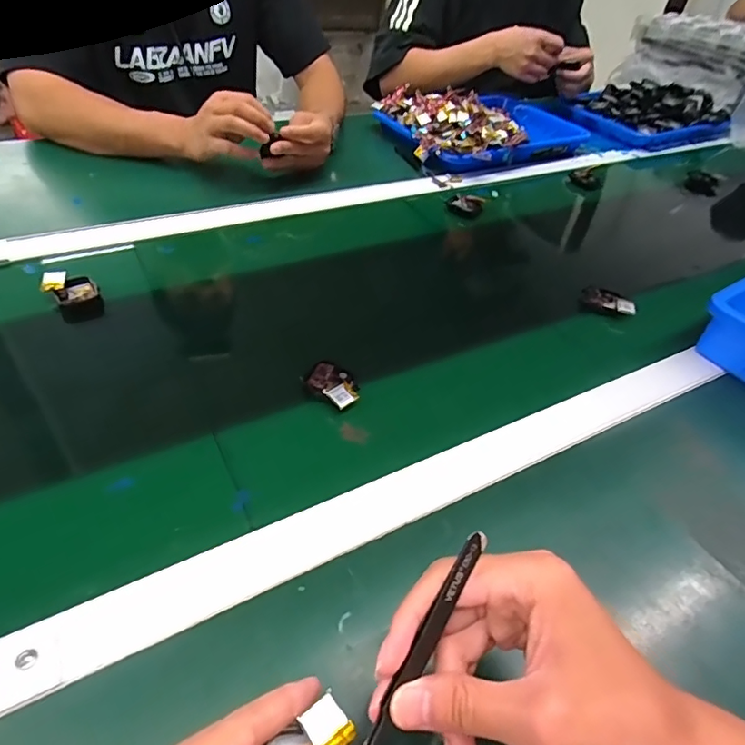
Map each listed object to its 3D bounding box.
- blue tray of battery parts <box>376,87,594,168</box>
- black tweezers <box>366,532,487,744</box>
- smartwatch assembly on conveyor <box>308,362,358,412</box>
[{"bbox_3d":[0.198,-0.440,0.899,0.346,0.076,0.254,-21,50,-24],"label":"blue tray of battery parts"},{"bbox_3d":[0.022,0.123,0.226,0.008,0.006,0.112,27,80,20],"label":"black tweezers"},{"bbox_3d":[-0.034,0.012,0.448,0.052,0.016,0.036,31,50,24],"label":"smartwatch assembly on conveyor"}]

